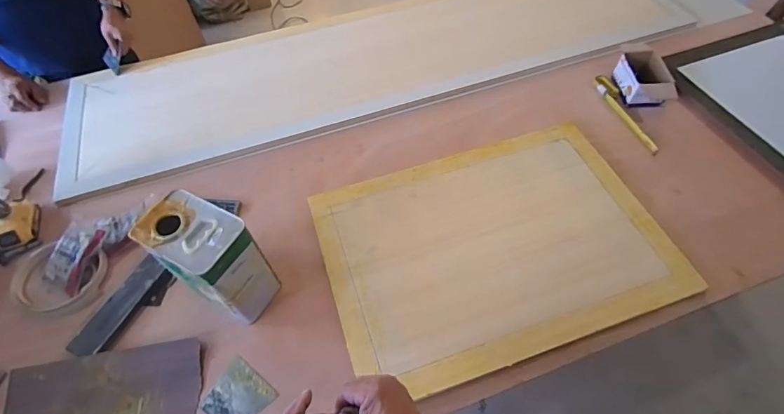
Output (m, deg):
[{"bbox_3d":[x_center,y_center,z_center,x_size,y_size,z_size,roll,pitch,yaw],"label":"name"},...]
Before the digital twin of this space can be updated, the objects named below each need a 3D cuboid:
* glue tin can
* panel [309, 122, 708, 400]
[{"bbox_3d":[-0.316,0.097,0.718,0.164,0.224,0.110,25,62,16],"label":"glue tin can"},{"bbox_3d":[0.204,0.065,0.821,0.658,0.016,0.467,-16,59,-9],"label":"panel"}]

